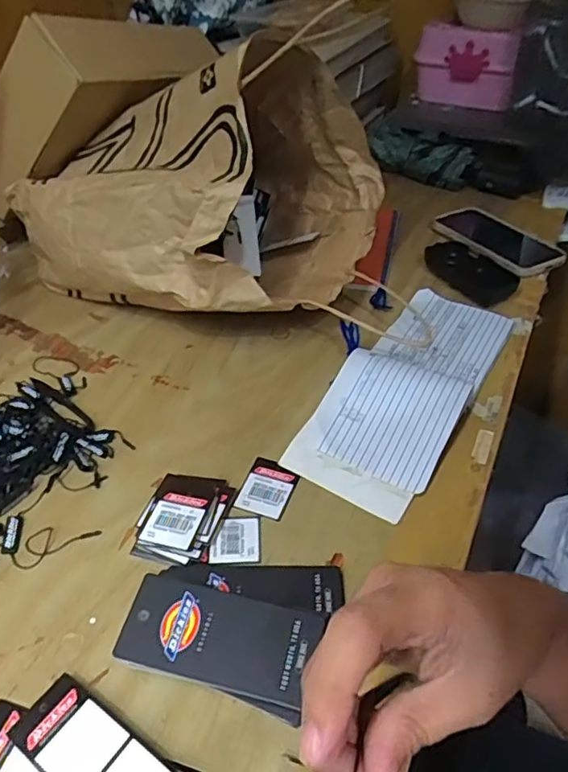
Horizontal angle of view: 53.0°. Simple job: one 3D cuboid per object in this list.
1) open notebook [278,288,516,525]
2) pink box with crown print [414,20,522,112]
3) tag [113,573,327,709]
[{"bbox_3d":[0.112,-0.009,0.490,0.101,0.037,0.268,22,45,24],"label":"open notebook"},{"bbox_3d":[0.279,-0.493,0.881,0.147,0.109,0.051,14,43,16],"label":"pink box with crown print"},{"bbox_3d":[-0.036,0.138,0.318,0.104,0.005,0.050,11,47,8],"label":"tag"}]

